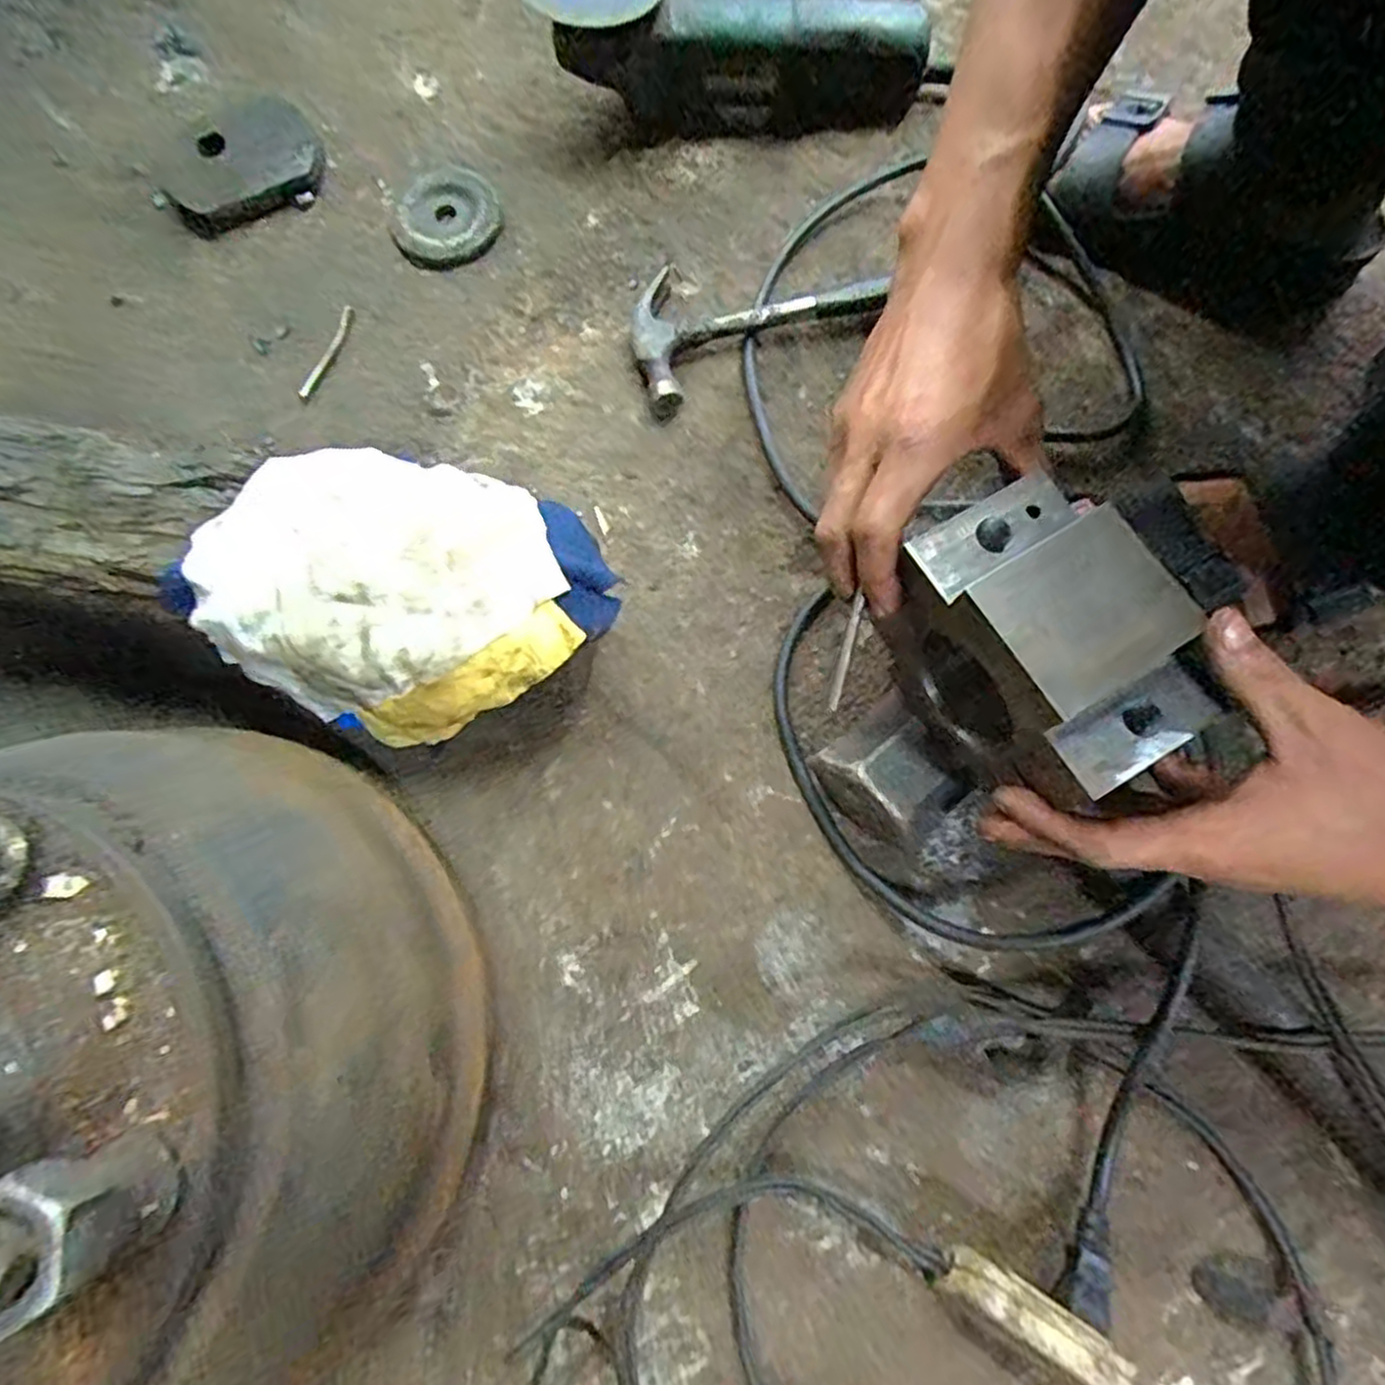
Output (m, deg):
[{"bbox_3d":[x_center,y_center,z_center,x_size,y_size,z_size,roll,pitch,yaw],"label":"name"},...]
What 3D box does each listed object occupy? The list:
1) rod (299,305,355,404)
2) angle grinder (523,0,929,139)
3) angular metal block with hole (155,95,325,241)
[{"bbox_3d":[-0.257,-0.239,0.532,0.010,0.007,0.080,19,76,4],"label":"rod"},{"bbox_3d":[0.022,-0.478,0.559,0.297,0.090,0.094,2,75,-12],"label":"angle grinder"},{"bbox_3d":[-0.340,-0.399,0.568,0.115,0.018,0.096,-34,78,-9],"label":"angular metal block with hole"}]

